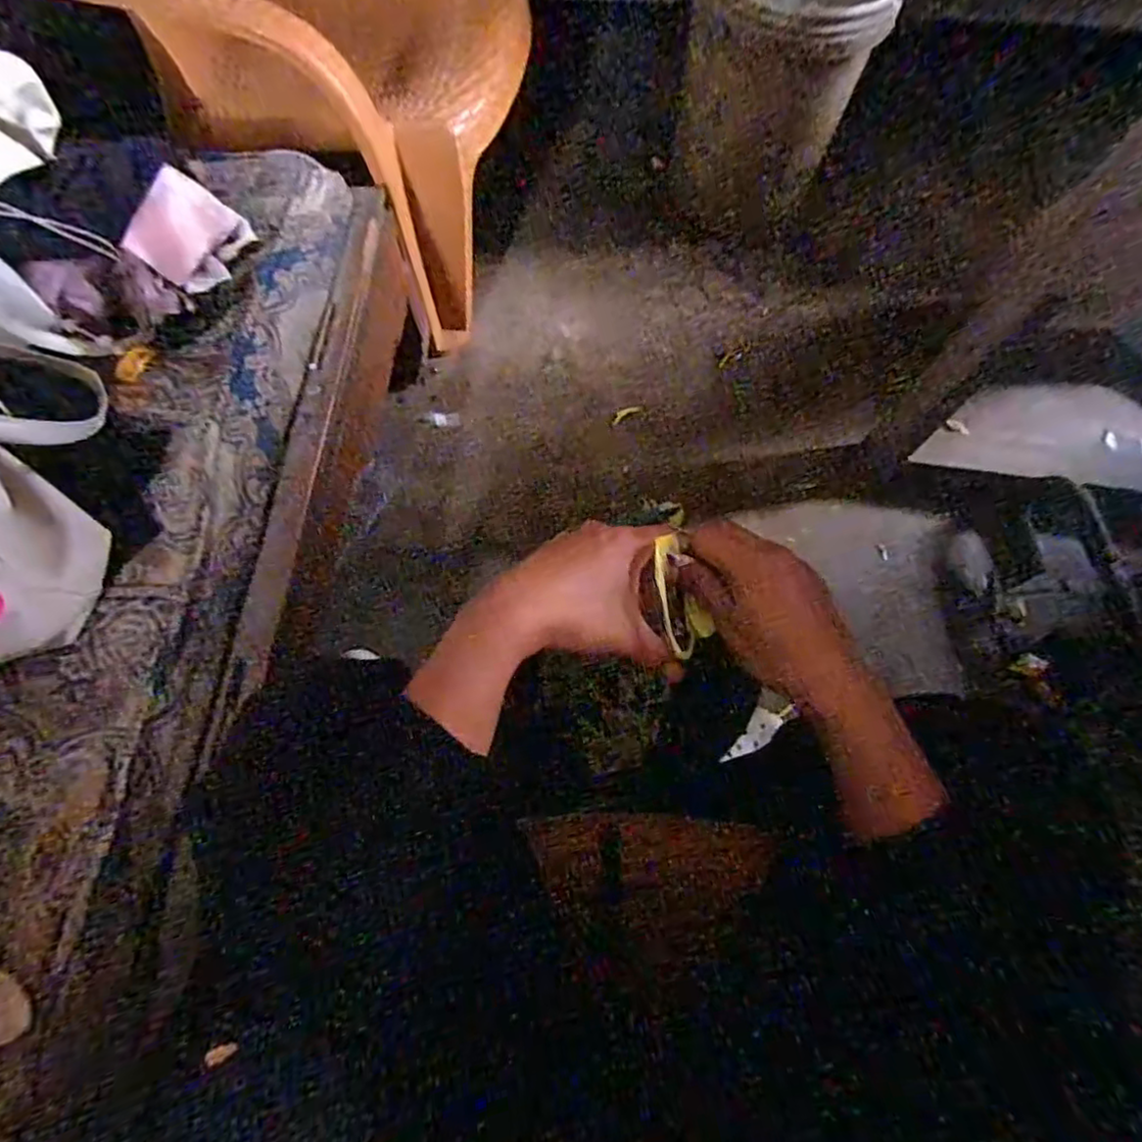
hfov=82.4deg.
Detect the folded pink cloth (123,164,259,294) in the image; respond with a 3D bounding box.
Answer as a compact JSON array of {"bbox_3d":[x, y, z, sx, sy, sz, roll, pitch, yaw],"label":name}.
[{"bbox_3d":[-0.379,-0.333,0.649,0.018,0.087,0.096,22,83,36],"label":"folded pink cloth"}]

